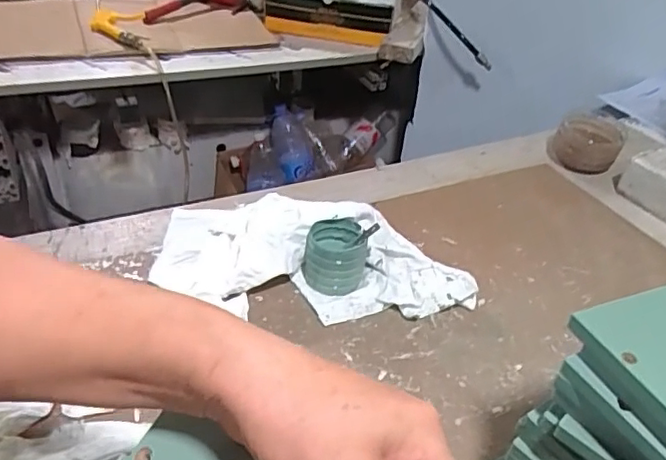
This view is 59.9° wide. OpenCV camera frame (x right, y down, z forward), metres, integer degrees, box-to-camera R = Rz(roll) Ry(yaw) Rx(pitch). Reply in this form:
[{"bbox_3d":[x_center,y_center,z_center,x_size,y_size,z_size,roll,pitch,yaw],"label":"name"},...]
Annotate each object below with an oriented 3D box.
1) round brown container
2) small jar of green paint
[{"bbox_3d":[0.404,-0.138,0.931,0.105,0.062,0.087,17,38,14],"label":"round brown container"},{"bbox_3d":[0.006,0.025,0.642,0.069,0.071,0.064,4,36,-3],"label":"small jar of green paint"}]

